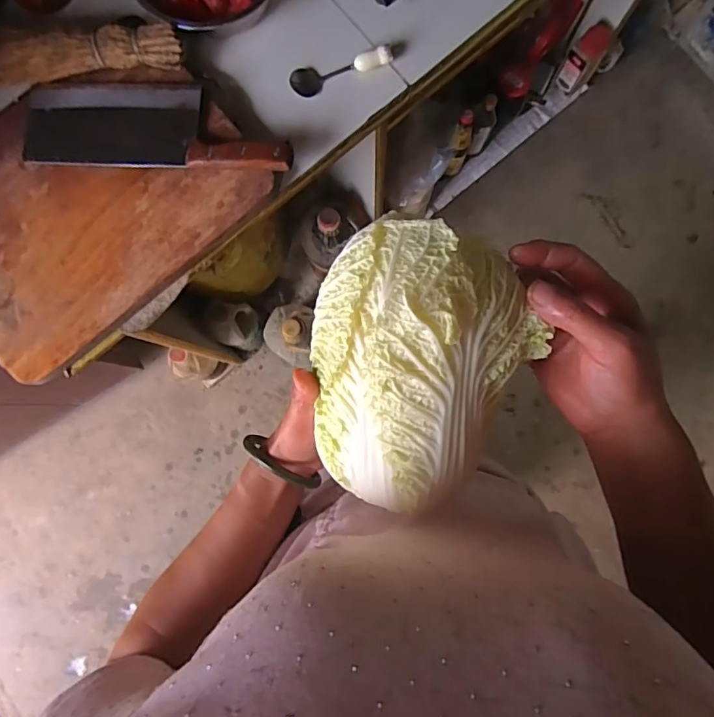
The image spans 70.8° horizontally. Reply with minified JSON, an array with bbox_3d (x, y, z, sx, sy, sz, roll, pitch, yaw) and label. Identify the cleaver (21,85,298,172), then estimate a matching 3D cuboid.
[{"bbox_3d":[-0.246,-0.284,0.609,0.332,0.037,0.107,5,85,3],"label":"cleaver"}]

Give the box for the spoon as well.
[{"bbox_3d":[-0.021,-0.372,0.645,0.131,0.022,0.035,-19,84,0],"label":"spoon"}]

